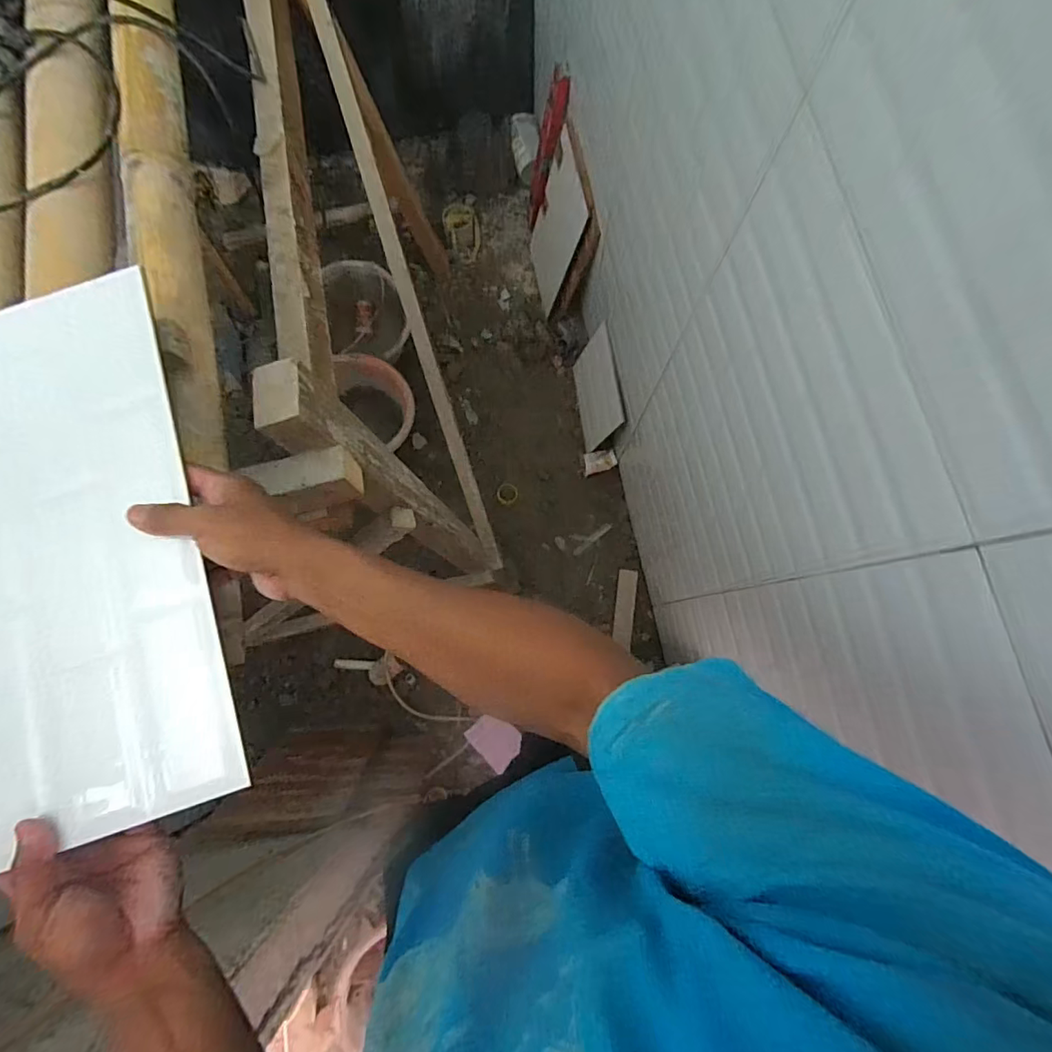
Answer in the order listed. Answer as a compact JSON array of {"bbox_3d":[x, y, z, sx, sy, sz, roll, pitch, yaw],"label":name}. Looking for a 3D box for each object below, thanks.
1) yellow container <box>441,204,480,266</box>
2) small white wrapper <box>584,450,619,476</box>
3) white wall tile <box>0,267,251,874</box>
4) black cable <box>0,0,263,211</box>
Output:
[{"bbox_3d":[-0.186,-0.860,1.511,0.104,0.056,0.173,-12,79,-1],"label":"yellow container"},{"bbox_3d":[0.199,-0.172,1.373,0.085,0.017,0.056,-11,97,11],"label":"small white wrapper"},{"bbox_3d":[-0.352,0.026,0.359,0.245,0.015,0.378,-18,79,-2],"label":"white wall tile"},{"bbox_3d":[-0.511,-0.485,0.553,0.243,0.053,0.305,40,83,8],"label":"black cable"}]

